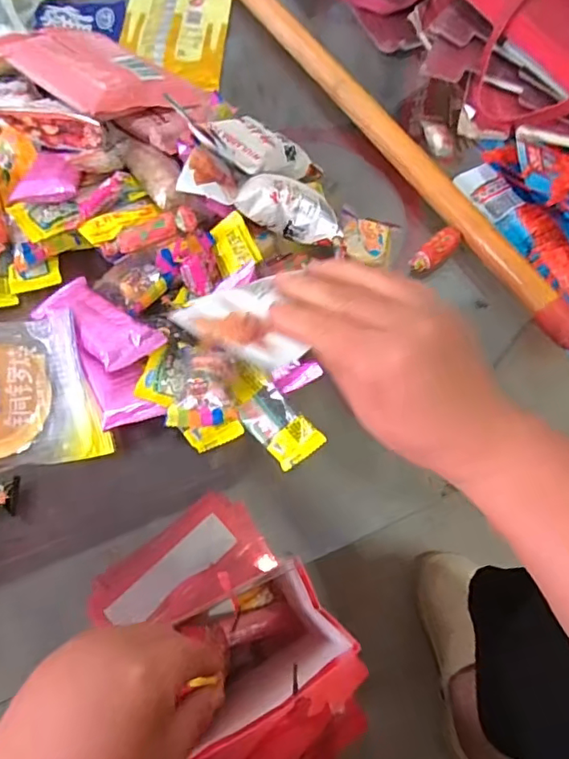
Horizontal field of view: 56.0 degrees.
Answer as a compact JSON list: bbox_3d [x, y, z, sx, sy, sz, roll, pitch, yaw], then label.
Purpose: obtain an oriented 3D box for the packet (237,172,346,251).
[{"bbox_3d":[0.006,-0.126,0.401,0.083,0.036,0.040,20,65,-18],"label":"packet"}]

